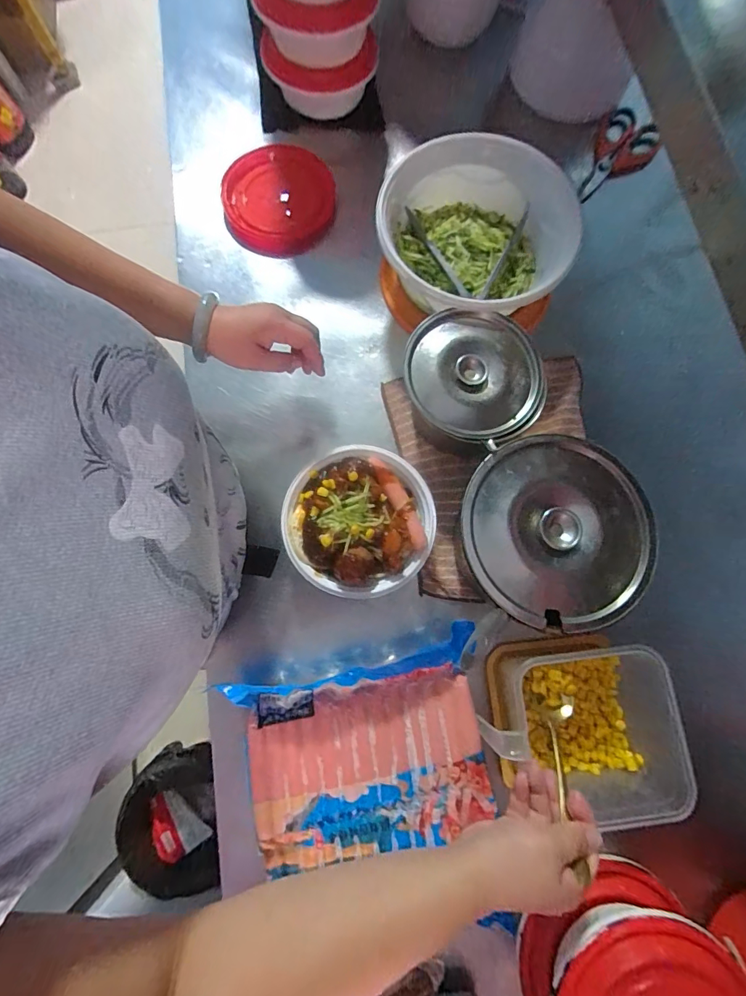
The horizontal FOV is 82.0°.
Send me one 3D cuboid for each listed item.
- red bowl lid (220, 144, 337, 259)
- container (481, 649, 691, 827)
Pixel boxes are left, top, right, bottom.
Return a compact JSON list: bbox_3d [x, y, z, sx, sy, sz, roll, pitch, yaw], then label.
[{"bbox_3d":[-0.135,-0.429,0.618,0.160,0.029,0.162,-18,90,3],"label":"red bowl lid"},{"bbox_3d":[0.202,0.227,0.434,0.164,0.094,0.145,-5,78,-2],"label":"container"}]

